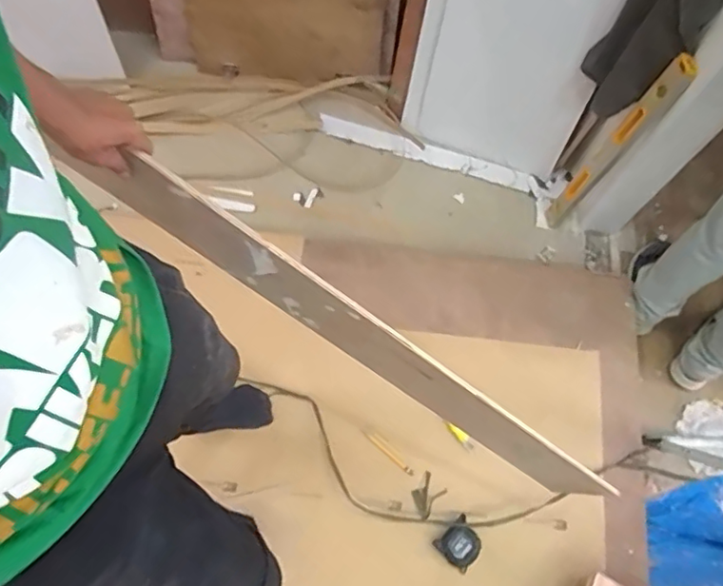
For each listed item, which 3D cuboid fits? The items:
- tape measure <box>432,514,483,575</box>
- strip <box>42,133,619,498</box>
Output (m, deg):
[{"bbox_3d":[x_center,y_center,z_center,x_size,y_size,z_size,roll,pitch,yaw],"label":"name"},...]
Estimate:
[{"bbox_3d":[0.219,0.545,1.256,0.093,0.039,0.089,-41,77,-14],"label":"tape measure"},{"bbox_3d":[0.020,0.085,0.860,0.892,0.144,0.016,36,59,-17],"label":"strip"}]

